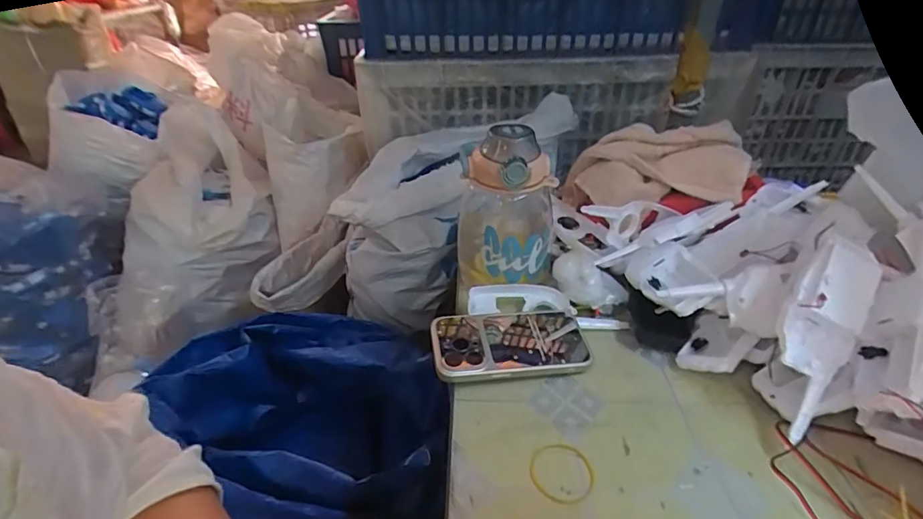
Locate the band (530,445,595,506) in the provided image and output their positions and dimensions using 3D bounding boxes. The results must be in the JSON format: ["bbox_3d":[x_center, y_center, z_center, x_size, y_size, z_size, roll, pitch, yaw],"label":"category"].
[{"bbox_3d":[0.077,0.163,0.359,0.047,0.004,0.051,0,32,0],"label":"band"}]

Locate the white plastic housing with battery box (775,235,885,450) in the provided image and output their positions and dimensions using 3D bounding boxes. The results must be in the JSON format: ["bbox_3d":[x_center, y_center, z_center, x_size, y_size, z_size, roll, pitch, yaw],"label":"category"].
[{"bbox_3d":[0.278,0.062,0.362,0.057,0.154,0.035,15,1,22],"label":"white plastic housing with battery box"}]

